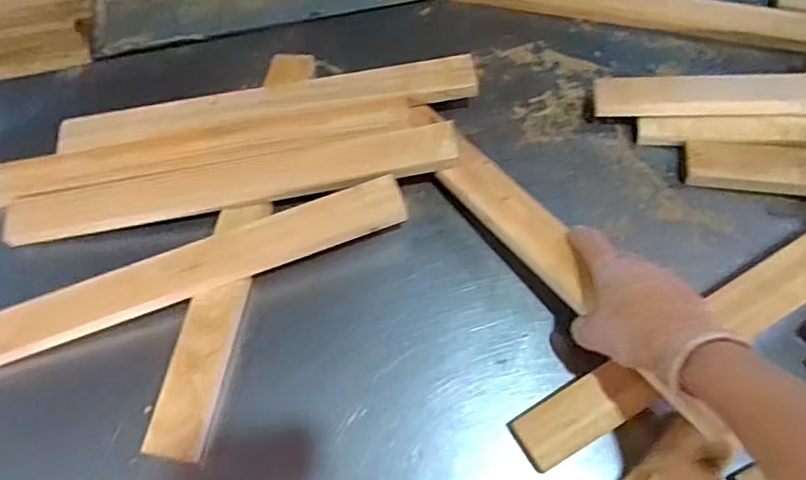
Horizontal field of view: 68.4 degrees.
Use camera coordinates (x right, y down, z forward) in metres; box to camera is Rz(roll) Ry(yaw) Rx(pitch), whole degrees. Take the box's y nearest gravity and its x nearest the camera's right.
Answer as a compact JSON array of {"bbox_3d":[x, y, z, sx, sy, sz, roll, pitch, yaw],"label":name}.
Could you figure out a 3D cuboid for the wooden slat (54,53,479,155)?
[{"bbox_3d":[-0.160,-0.159,0.695,0.487,0.015,0.058,-9,58,1],"label":"wooden slat"}]

